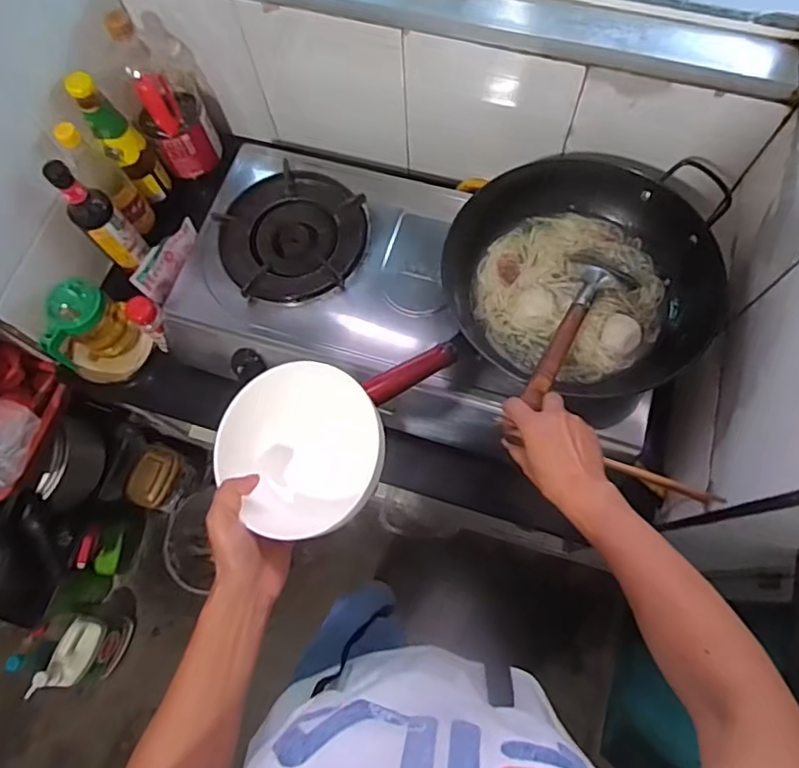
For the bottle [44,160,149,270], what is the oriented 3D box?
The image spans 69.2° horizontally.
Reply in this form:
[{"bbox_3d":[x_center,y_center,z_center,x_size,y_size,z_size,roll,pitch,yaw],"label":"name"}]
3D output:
[{"bbox_3d":[-0.457,-0.252,0.884,0.059,0.202,0.052,-42,74,-11],"label":"bottle"}]

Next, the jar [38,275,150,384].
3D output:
[{"bbox_3d":[-0.486,-0.078,0.911,0.124,0.177,0.120,-1,71,2],"label":"jar"}]

